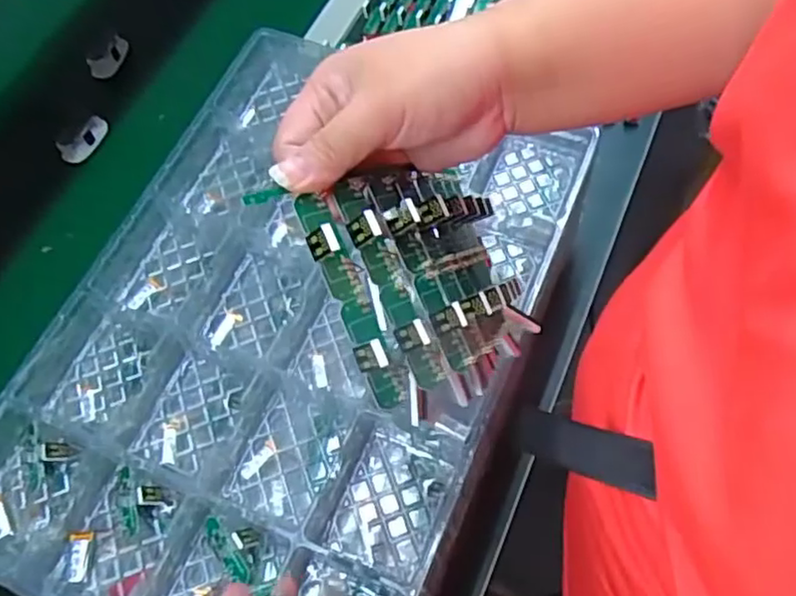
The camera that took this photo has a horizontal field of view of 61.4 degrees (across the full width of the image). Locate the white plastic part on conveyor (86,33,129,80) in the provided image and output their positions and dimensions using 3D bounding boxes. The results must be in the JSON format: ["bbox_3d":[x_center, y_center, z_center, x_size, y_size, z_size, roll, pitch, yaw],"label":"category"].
[{"bbox_3d":[-0.321,-0.268,0.748,0.023,0.021,0.054,32,70,18],"label":"white plastic part on conveyor"}]

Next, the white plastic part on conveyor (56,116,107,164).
[{"bbox_3d":[-0.328,-0.165,0.705,0.021,0.023,0.057,38,72,20],"label":"white plastic part on conveyor"}]

